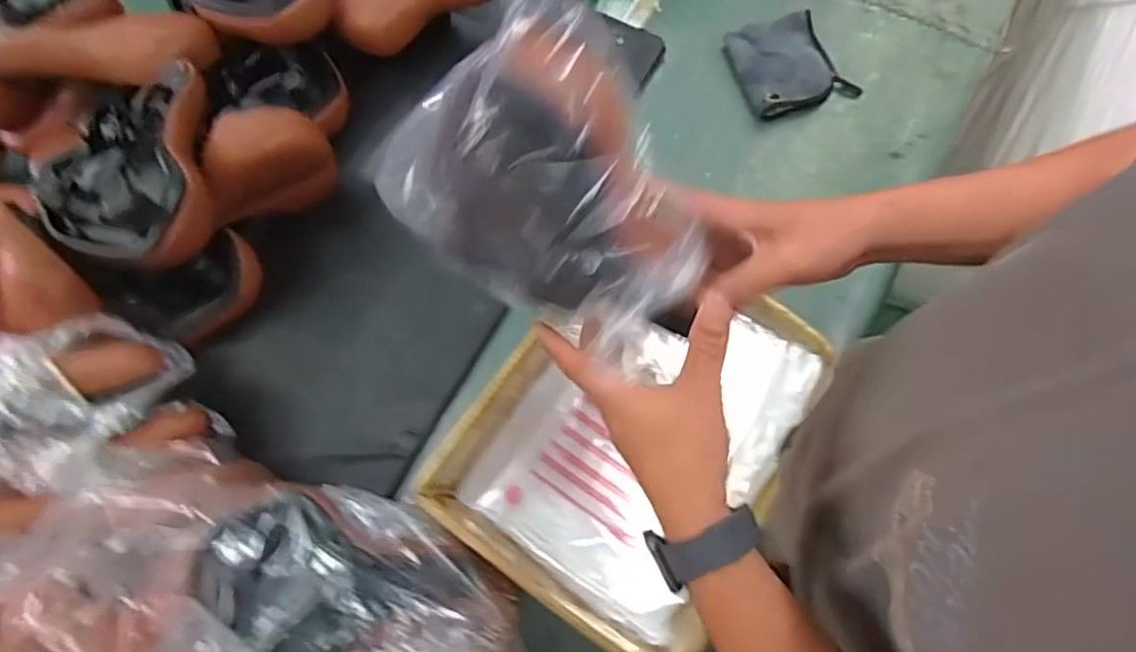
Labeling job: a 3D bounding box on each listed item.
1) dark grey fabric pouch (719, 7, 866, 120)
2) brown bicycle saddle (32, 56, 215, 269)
[{"bbox_3d":[0.334,-0.394,0.926,0.151,0.031,0.143,-21,76,-4],"label":"dark grey fabric pouch"},{"bbox_3d":[-0.488,-0.197,0.706,0.178,0.073,0.249,18,76,6],"label":"brown bicycle saddle"}]

